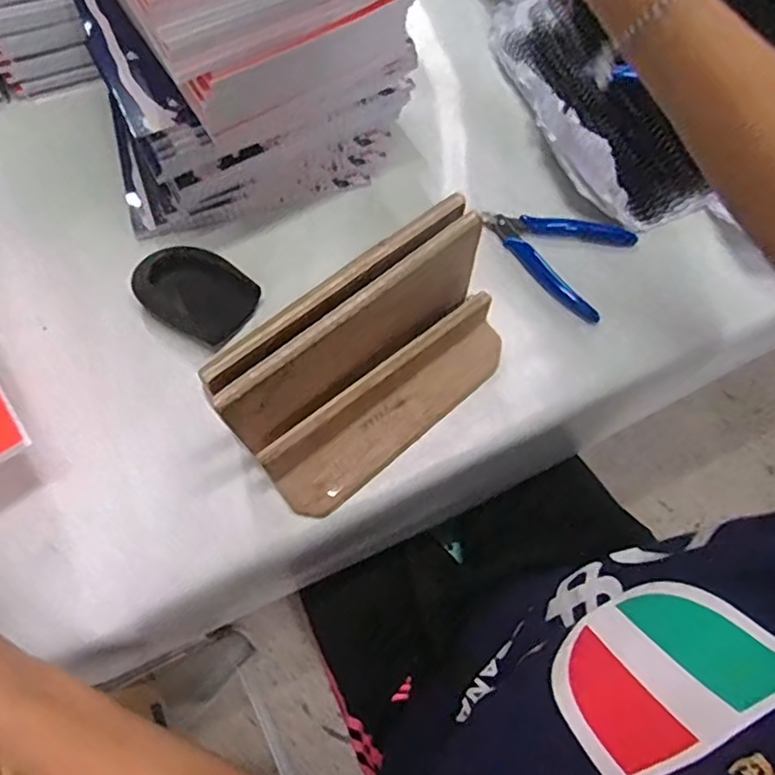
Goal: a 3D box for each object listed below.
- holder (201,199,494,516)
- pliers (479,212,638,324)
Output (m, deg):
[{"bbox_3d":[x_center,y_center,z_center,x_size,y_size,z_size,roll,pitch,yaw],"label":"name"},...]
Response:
[{"bbox_3d":[-0.007,-0.015,0.424,0.197,0.121,0.095,-39,77,-13],"label":"holder"},{"bbox_3d":[0.133,-0.114,0.521,0.118,0.010,0.087,26,73,6],"label":"pliers"}]

